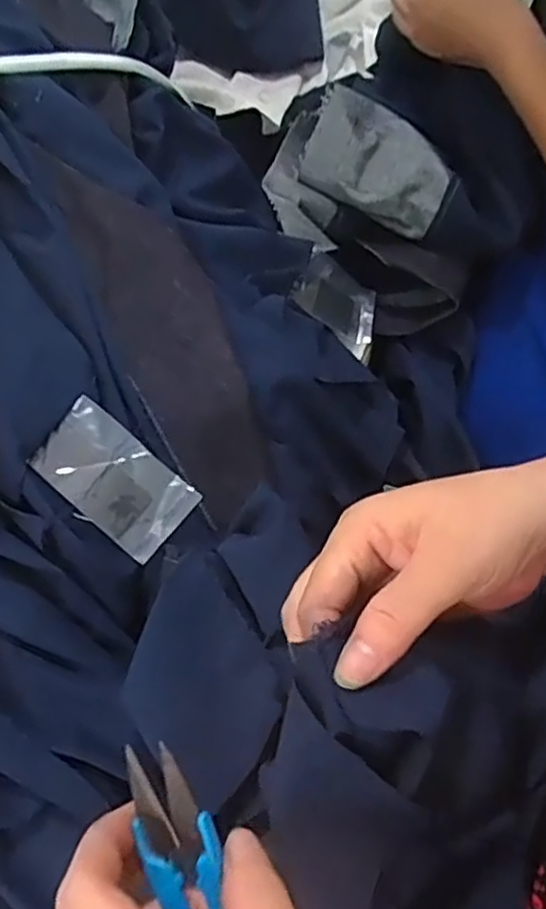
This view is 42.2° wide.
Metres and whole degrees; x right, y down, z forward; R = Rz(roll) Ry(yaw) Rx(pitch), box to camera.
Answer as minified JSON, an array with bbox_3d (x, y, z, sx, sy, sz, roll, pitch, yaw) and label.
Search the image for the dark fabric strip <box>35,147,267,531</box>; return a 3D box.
[{"bbox_3d":[-0.068,-0.083,0.448,0.071,0.024,0.248,-25,82,-10],"label":"dark fabric strip"}]

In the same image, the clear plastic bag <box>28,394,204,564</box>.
[{"bbox_3d":[-0.092,0.014,0.411,0.090,0.006,0.052,41,74,-1],"label":"clear plastic bag"}]

